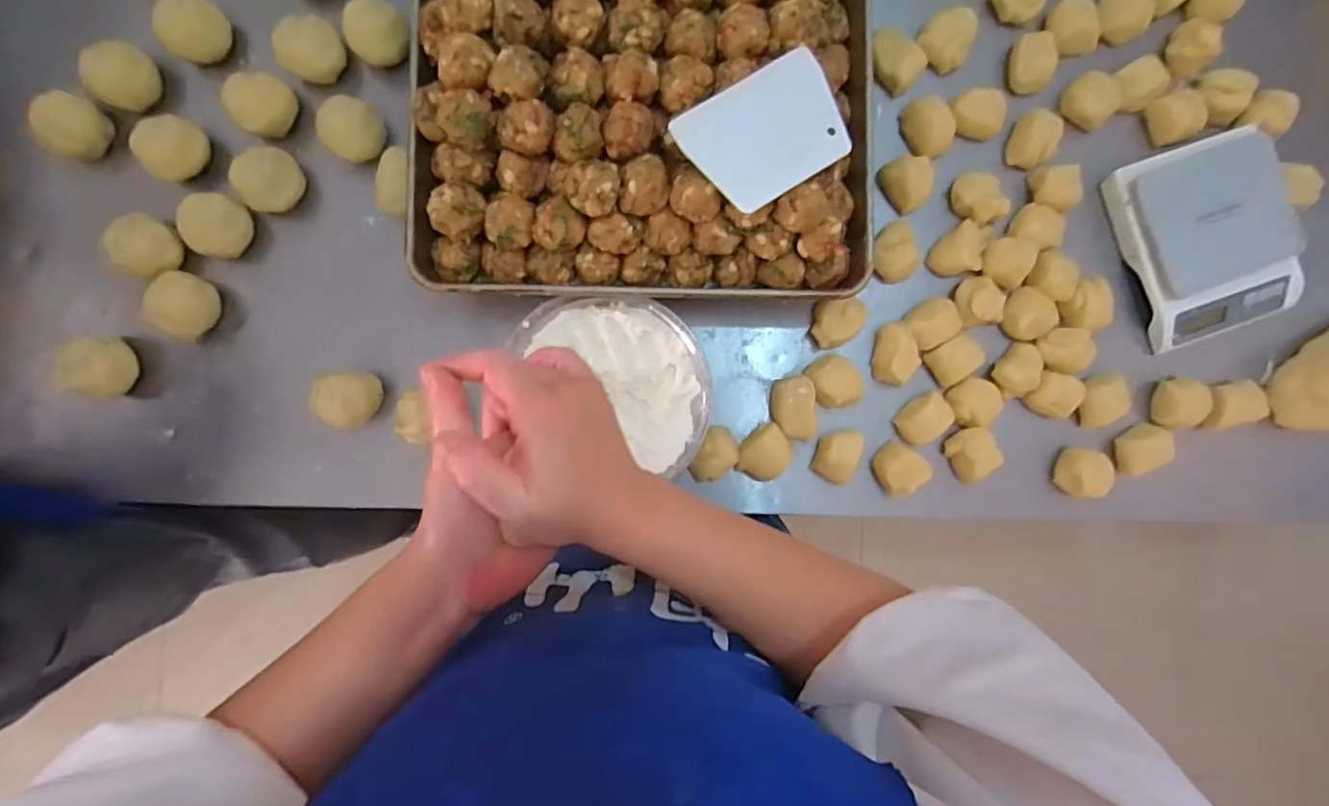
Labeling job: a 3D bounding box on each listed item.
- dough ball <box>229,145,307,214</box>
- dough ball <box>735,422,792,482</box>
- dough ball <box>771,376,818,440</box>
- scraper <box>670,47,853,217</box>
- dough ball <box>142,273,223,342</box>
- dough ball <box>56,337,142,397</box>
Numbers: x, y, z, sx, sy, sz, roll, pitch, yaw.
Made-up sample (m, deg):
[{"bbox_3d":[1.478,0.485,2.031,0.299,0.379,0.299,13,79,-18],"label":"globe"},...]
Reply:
[{"bbox_3d":[-0.363,-0.204,0.548,0.054,0.042,0.059,33,88,-2],"label":"dough ball"},{"bbox_3d":[0.097,0.049,0.566,0.041,0.028,0.053,35,88,-2],"label":"dough ball"},{"bbox_3d":[0.125,0.005,0.569,0.041,0.023,0.061,-6,90,-2],"label":"dough ball"},{"bbox_3d":[0.081,-0.215,0.468,0.124,0.006,0.094,-32,92,-2],"label":"scraper"},{"bbox_3d":[-0.441,-0.089,0.541,0.048,0.051,0.058,20,89,-2],"label":"dough ball"},{"bbox_3d":[-0.517,-0.032,0.536,0.049,0.043,0.052,0,89,-2],"label":"dough ball"}]

